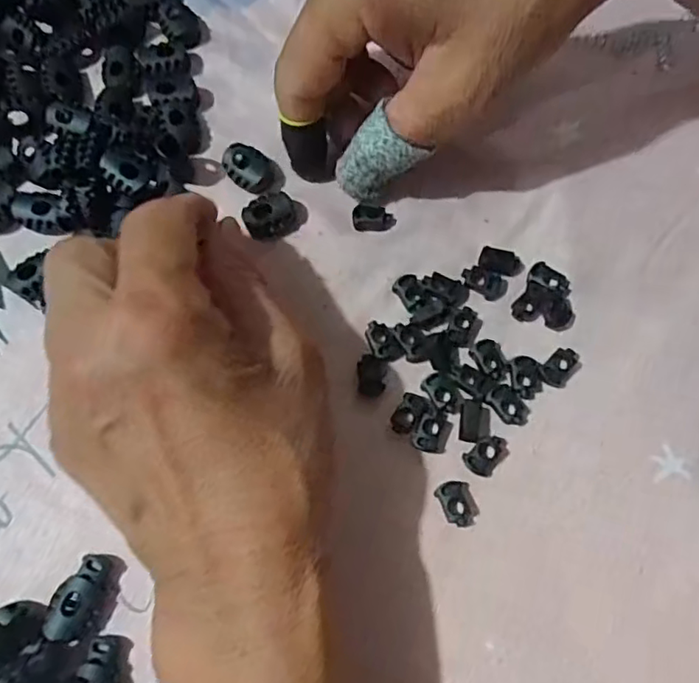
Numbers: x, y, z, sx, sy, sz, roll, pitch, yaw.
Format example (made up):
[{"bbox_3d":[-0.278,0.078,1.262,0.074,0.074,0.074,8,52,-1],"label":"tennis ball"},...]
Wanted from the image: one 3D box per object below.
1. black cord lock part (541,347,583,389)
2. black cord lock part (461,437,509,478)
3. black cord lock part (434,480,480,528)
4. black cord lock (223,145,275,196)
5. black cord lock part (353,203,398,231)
[{"bbox_3d":[0.083,0.010,0.228,0.011,0.004,0.016,40,79,11],"label":"black cord lock part"},{"bbox_3d":[0.051,0.042,0.220,0.012,0.004,0.017,40,79,11],"label":"black cord lock part"},{"bbox_3d":[0.040,0.059,0.214,0.012,0.005,0.017,-28,76,-7],"label":"black cord lock part"},{"bbox_3d":[-0.043,-0.075,0.255,0.025,0.008,0.017,38,78,11],"label":"black cord lock"},{"bbox_3d":[0.010,-0.053,0.248,0.018,0.006,0.011,-1,74,1],"label":"black cord lock part"}]

